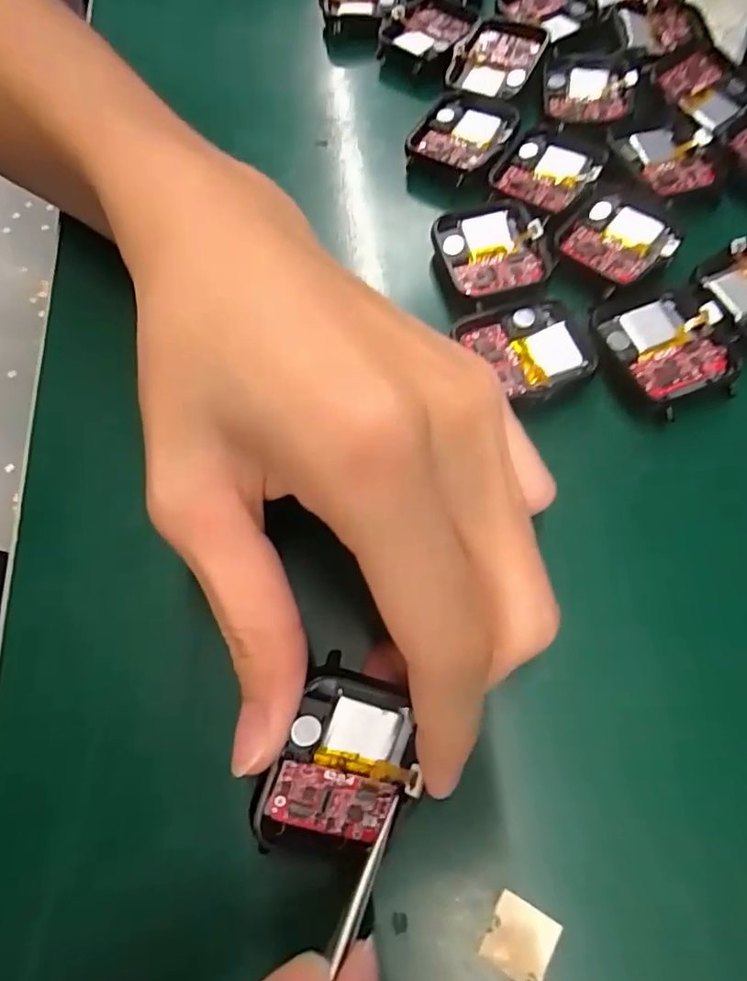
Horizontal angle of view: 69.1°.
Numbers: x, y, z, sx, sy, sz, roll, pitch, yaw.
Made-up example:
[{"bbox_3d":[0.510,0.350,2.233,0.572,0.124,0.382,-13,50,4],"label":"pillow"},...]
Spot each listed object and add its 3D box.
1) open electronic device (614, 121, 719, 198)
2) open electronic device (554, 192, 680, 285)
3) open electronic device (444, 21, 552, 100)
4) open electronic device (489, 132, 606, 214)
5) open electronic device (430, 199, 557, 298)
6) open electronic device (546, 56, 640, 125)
[{"bbox_3d":[0.117,-0.131,0.213,0.034,0.005,0.037,-23,68,-8],"label":"open electronic device"},{"bbox_3d":[0.089,-0.093,0.196,0.036,0.005,0.037,41,74,17],"label":"open electronic device"},{"bbox_3d":[0.054,-0.191,0.238,0.036,0.006,0.040,22,69,11],"label":"open electronic device"},{"bbox_3d":[0.067,-0.124,0.212,0.036,0.007,0.040,29,71,13],"label":"open electronic device"},{"bbox_3d":[0.045,-0.088,0.200,0.040,0.008,0.039,-9,67,-2],"label":"open electronic device"},{"bbox_3d":[0.092,-0.170,0.230,0.036,0.005,0.040,8,67,5],"label":"open electronic device"}]

